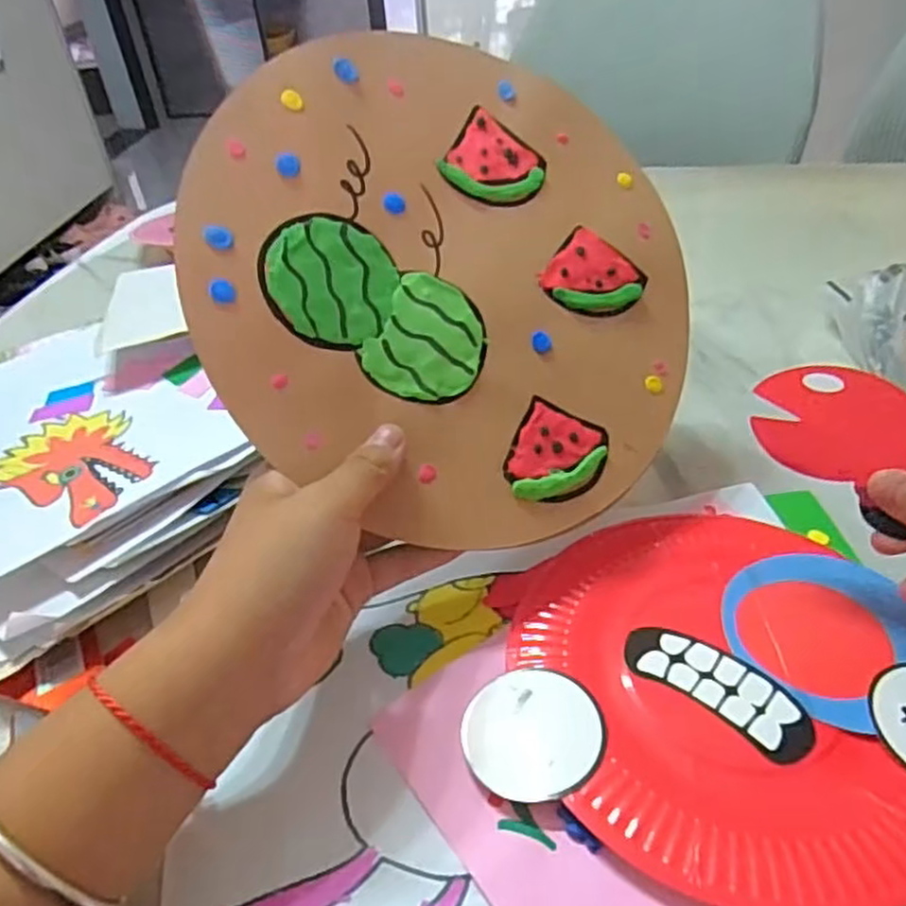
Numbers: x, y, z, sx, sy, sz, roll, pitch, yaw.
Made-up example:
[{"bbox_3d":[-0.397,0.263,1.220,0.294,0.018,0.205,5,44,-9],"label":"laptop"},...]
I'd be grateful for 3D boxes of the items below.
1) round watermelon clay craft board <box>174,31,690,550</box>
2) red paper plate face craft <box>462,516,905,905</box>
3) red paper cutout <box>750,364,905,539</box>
[{"bbox_3d":[0.003,-0.078,0.333,0.229,0.010,0.229,4,78,-20],"label":"round watermelon clay craft board"},{"bbox_3d":[0.116,0.092,0.297,0.180,0.012,0.173,-2,41,2],"label":"red paper plate face craft"},{"bbox_3d":[0.160,-0.009,0.300,0.072,0.004,0.048,41,96,26],"label":"red paper cutout"}]

